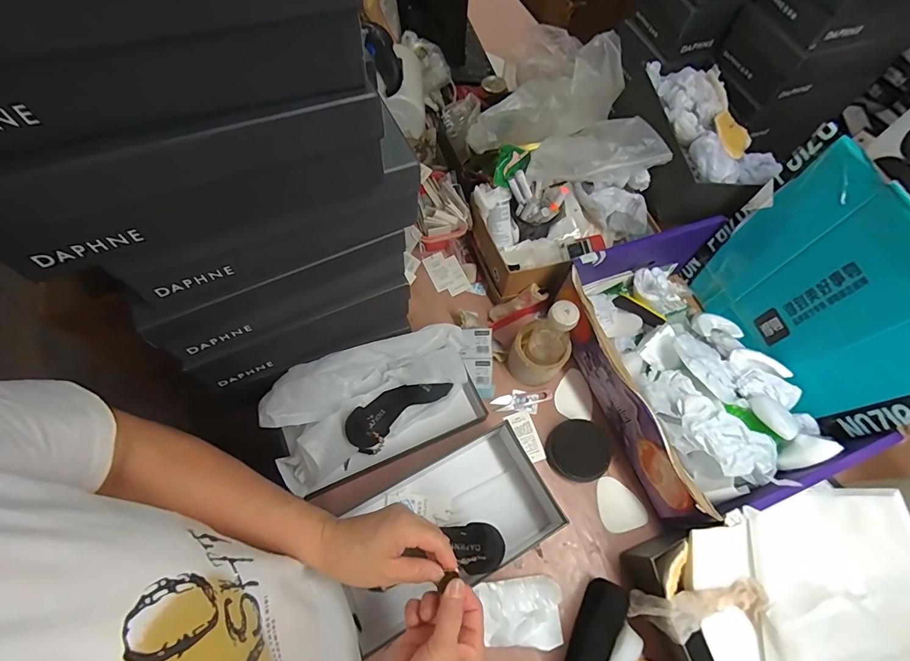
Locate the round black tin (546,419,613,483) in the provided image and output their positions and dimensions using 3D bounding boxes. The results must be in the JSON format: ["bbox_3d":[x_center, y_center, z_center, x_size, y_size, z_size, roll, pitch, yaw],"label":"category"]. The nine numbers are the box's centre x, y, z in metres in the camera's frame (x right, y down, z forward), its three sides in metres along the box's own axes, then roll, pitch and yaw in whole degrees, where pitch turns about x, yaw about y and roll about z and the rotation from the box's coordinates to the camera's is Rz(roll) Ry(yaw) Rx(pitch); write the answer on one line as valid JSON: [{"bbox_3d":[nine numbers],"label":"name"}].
[{"bbox_3d":[0.193,0.187,0.654,0.091,0.032,0.087,1,64,-3],"label":"round black tin"}]

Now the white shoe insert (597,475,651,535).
[{"bbox_3d":[0.251,0.265,0.645,0.067,0.007,0.077,-13,66,-9],"label":"white shoe insert"}]

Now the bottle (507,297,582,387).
[{"bbox_3d":[0.134,0.019,0.648,0.072,0.180,0.084,-34,71,-17],"label":"bottle"}]

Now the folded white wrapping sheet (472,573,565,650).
[{"bbox_3d":[0.091,0.380,0.566,0.110,0.024,0.078,-3,65,-5],"label":"folded white wrapping sheet"}]

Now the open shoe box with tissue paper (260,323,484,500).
[{"bbox_3d":[-0.112,0.106,0.625,0.304,0.128,0.152,-21,67,-13],"label":"open shoe box with tissue paper"}]

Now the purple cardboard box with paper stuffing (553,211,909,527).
[{"bbox_3d":[0.370,0.046,0.658,0.300,0.139,0.399,-19,67,-12],"label":"purple cardboard box with paper stuffing"}]

